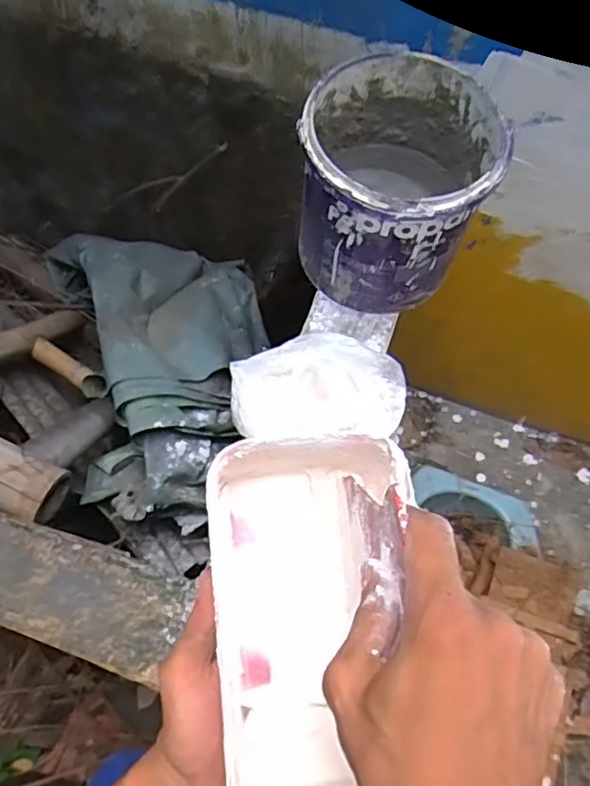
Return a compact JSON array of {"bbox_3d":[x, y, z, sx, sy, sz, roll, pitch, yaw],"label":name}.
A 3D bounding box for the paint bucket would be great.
[{"bbox_3d":[0.096,-0.200,0.641,0.176,0.174,0.187,1,67,-4],"label":"paint bucket"}]

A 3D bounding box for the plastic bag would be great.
[{"bbox_3d":[0.022,-0.002,0.615,0.167,0.080,0.114,6,67,-2],"label":"plastic bag"}]

